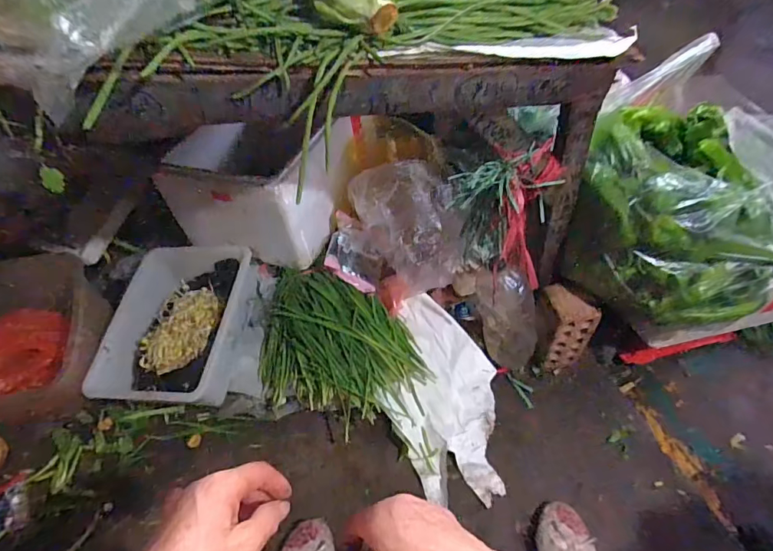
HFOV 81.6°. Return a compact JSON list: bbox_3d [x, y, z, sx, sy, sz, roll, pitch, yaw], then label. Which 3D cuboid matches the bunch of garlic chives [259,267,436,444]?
[{"bbox_3d":[-0.092,0.137,0.844,0.329,0.133,0.226,19,50,19],"label":"bunch of garlic chives"}]

